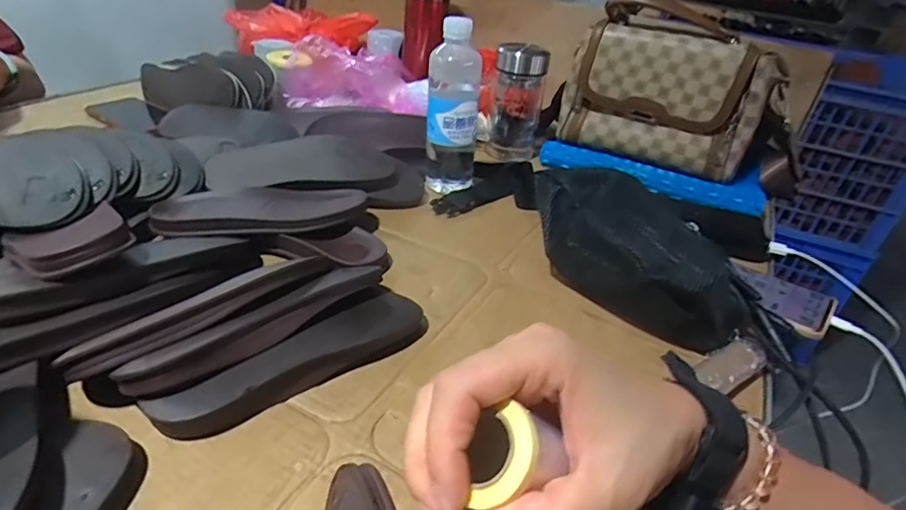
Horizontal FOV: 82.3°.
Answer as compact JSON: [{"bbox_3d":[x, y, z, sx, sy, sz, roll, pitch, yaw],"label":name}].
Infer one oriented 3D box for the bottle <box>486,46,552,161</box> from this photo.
[{"bbox_3d":[0.098,-0.228,0.785,0.078,0.165,0.058,10,33,4],"label":"bottle"}]

